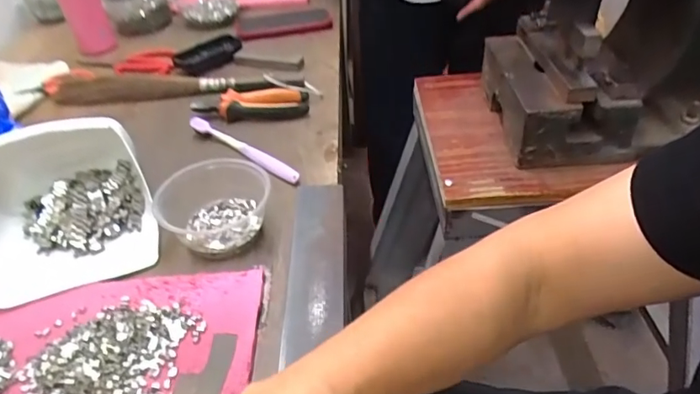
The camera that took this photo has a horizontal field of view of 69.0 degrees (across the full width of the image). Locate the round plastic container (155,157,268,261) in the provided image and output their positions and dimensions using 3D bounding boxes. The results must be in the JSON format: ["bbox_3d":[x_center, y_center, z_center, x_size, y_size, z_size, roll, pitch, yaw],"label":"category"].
[{"bbox_3d":[-0.131,0.007,0.496,0.094,0.050,0.091,-1,40,1],"label":"round plastic container"}]

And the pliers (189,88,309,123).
[{"bbox_3d":[-0.132,-0.125,0.673,0.151,0.022,0.043,0,40,3],"label":"pliers"}]

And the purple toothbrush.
[{"bbox_3d":[-0.128,-0.059,0.602,0.184,0.016,0.013,27,49,30],"label":"purple toothbrush"}]

